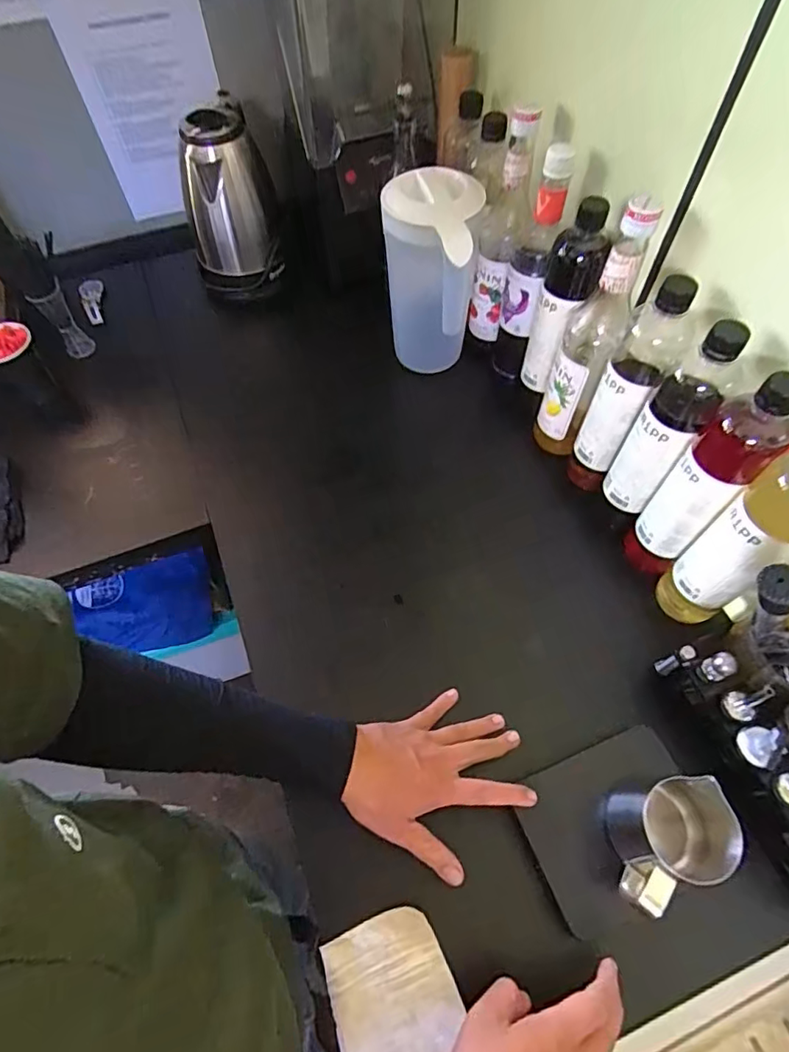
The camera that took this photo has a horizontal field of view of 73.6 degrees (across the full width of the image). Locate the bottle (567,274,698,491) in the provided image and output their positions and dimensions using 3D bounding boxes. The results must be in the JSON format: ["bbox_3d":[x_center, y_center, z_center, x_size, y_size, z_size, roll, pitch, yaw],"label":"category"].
[{"bbox_3d":[0.256,-0.143,0.587,0.057,0.284,0.076,26,64,16],"label":"bottle"}]

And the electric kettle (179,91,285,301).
[{"bbox_3d":[-0.272,-0.527,0.851,0.143,0.252,0.194,-18,61,-9],"label":"electric kettle"}]

